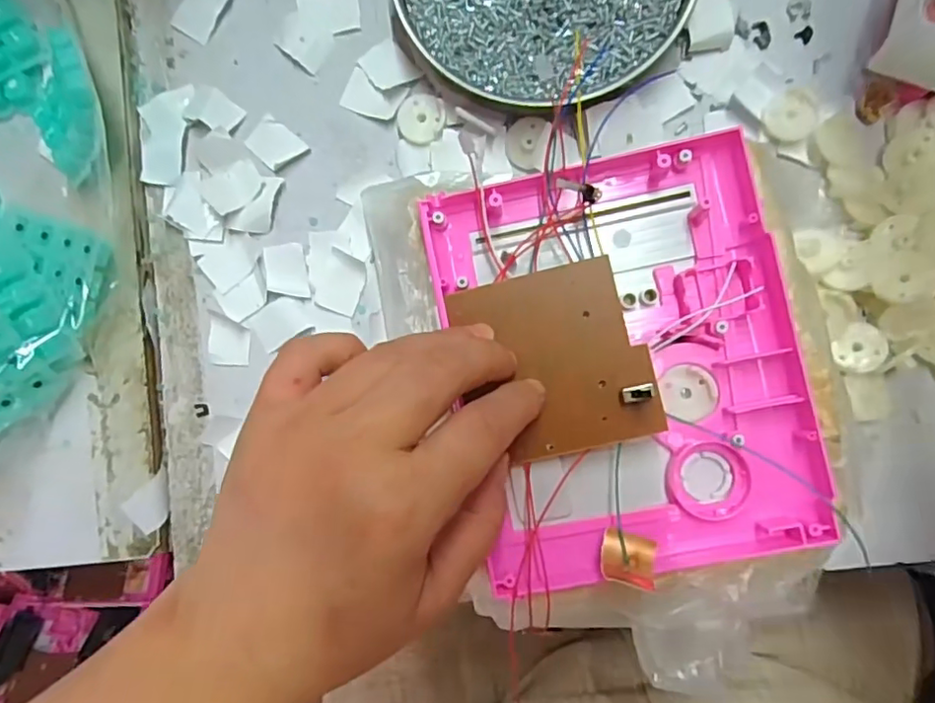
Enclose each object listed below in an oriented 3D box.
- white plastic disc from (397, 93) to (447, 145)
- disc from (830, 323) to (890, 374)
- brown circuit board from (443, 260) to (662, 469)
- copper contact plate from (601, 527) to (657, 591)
[{"bbox_3d":[-0.022,-0.110,0.282,0.023,0.006,0.024,0,88,4],"label":"white plastic disc"},{"bbox_3d":[0.173,-0.002,0.263,0.020,0.005,0.022,-8,73,26],"label":"disc"},{"bbox_3d":[0.035,0.004,0.236,0.068,0.008,0.072,-15,87,3],"label":"brown circuit board"},{"bbox_3d":[0.061,0.078,0.225,0.021,0.004,0.019,16,57,1],"label":"copper contact plate"}]

